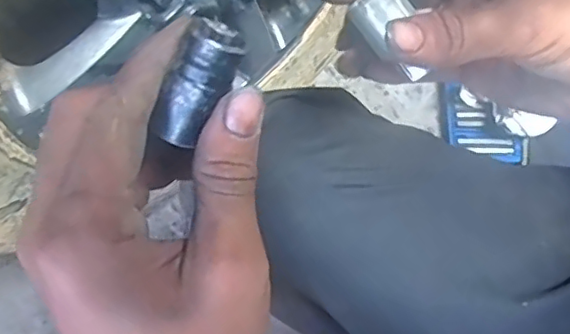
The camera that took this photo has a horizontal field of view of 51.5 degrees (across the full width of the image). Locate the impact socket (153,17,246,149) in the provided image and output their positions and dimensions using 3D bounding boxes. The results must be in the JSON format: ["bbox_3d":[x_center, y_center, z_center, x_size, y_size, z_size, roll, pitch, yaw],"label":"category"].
[{"bbox_3d":[-0.028,-0.027,0.195,0.019,0.018,0.041,30,104,12],"label":"impact socket"}]

